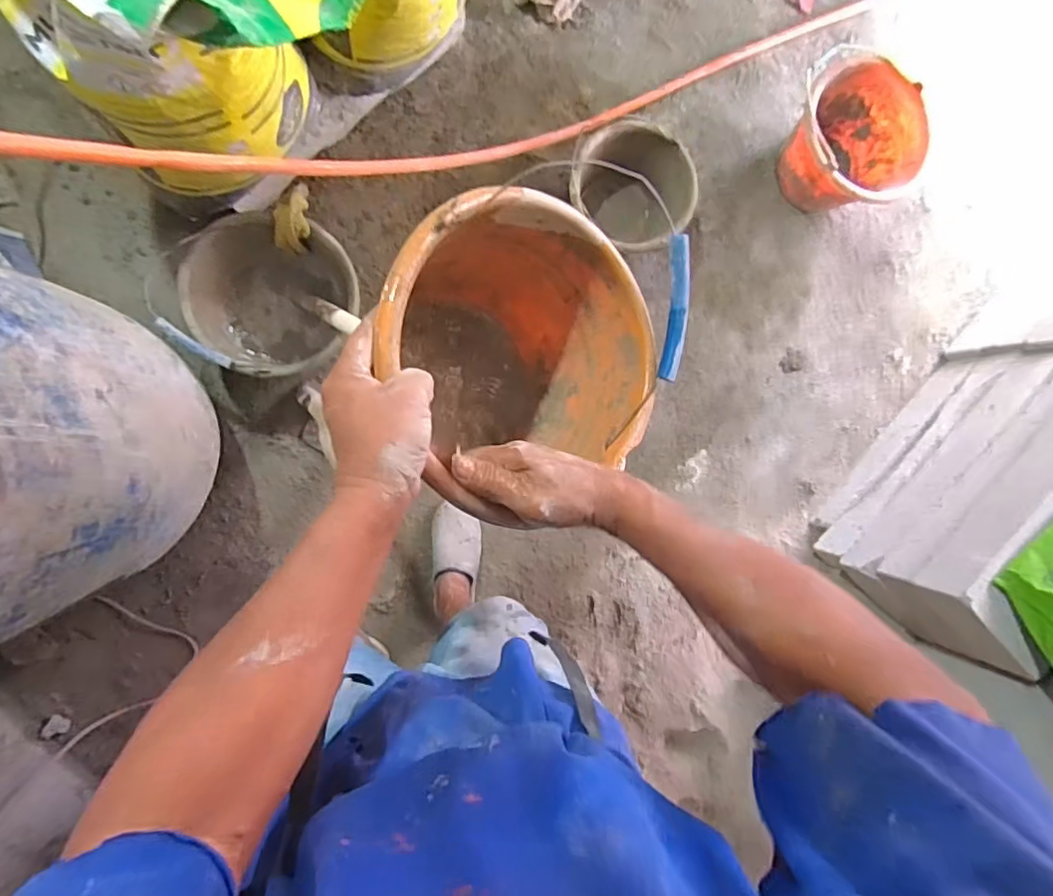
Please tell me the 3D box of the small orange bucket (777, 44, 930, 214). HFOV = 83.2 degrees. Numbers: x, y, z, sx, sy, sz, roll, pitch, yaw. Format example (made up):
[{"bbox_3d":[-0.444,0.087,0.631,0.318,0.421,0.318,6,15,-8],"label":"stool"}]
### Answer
[{"bbox_3d":[0.677,-0.648,1.263,0.286,0.204,0.287,0,92,-9],"label":"small orange bucket"}]

